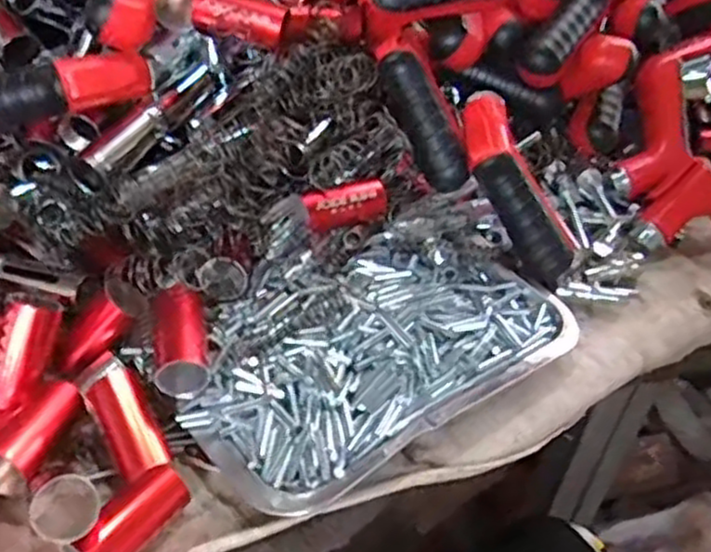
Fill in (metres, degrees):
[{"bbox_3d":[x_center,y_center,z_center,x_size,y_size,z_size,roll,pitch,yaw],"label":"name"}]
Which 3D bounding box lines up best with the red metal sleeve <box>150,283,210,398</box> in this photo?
[{"bbox_3d":[-0.103,0.036,0.432,0.028,0.025,0.066,-6,58,-14],"label":"red metal sleeve"}]

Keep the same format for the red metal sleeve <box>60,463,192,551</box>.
[{"bbox_3d":[-0.116,0.127,0.381,0.034,0.033,0.060,31,46,27],"label":"red metal sleeve"}]

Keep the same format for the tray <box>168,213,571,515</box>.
[{"bbox_3d":[0.014,0.041,0.472,0.255,0.039,0.148,-24,48,-31],"label":"tray"}]

